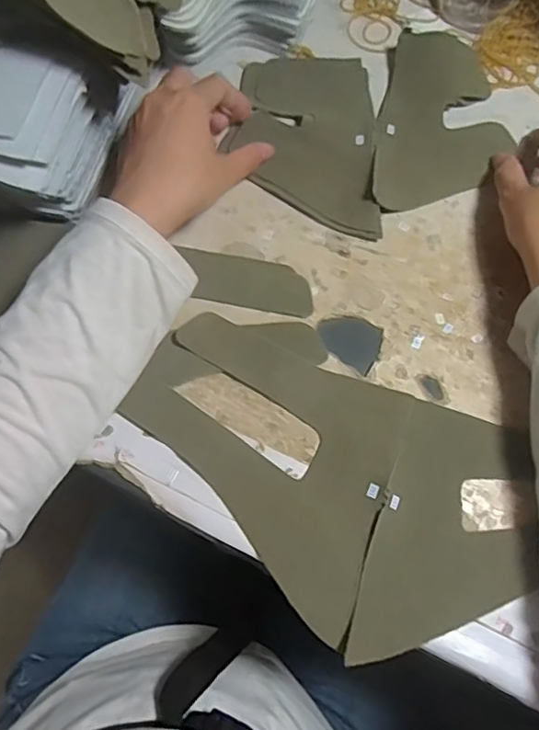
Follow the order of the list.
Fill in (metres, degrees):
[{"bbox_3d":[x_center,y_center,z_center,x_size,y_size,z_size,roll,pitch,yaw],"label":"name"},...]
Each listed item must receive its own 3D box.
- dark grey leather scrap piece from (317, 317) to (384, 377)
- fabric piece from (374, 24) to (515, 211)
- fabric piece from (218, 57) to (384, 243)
[{"bbox_3d":[0.052,-0.017,0.365,0.041,0.004,0.033,33,74,11],"label":"dark grey leather scrap piece"},{"bbox_3d":[0.126,-0.175,0.409,0.093,0.022,0.137,8,71,3],"label":"fabric piece"},{"bbox_3d":[0.025,-0.160,0.410,0.099,0.012,0.150,1,71,0],"label":"fabric piece"}]

